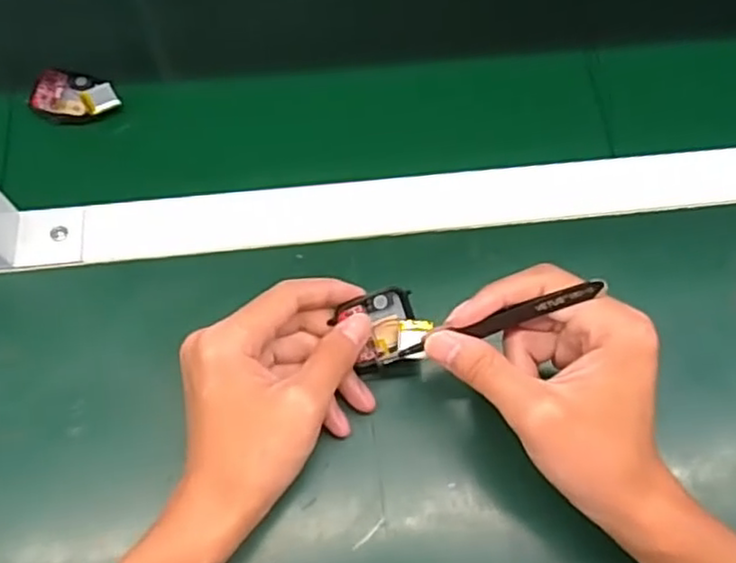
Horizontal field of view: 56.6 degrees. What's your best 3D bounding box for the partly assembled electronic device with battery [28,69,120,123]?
[{"bbox_3d":[-0.199,-0.127,0.467,0.059,0.013,0.038,0,68,0],"label":"partly assembled electronic device with battery"}]

